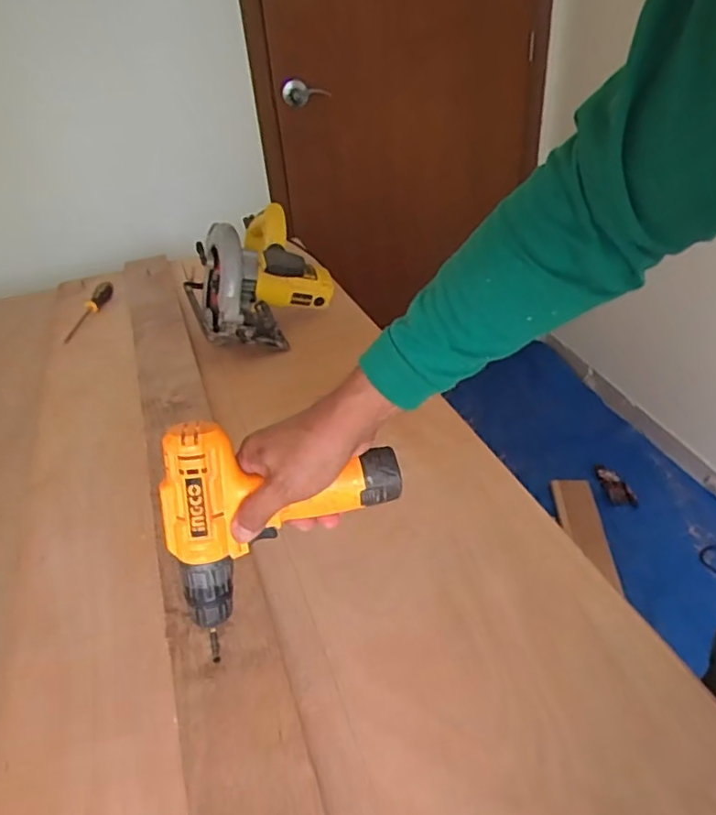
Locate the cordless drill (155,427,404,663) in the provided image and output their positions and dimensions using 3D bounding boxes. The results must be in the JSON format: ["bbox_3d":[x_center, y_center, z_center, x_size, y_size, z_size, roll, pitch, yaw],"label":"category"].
[{"bbox_3d":[-0.066,0.083,0.529,0.201,0.177,0.058,-14,18,-6],"label":"cordless drill"}]

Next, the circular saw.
[{"bbox_3d":[-0.194,-0.252,1.153,0.259,0.202,0.237,-19,38,-18],"label":"circular saw"}]

